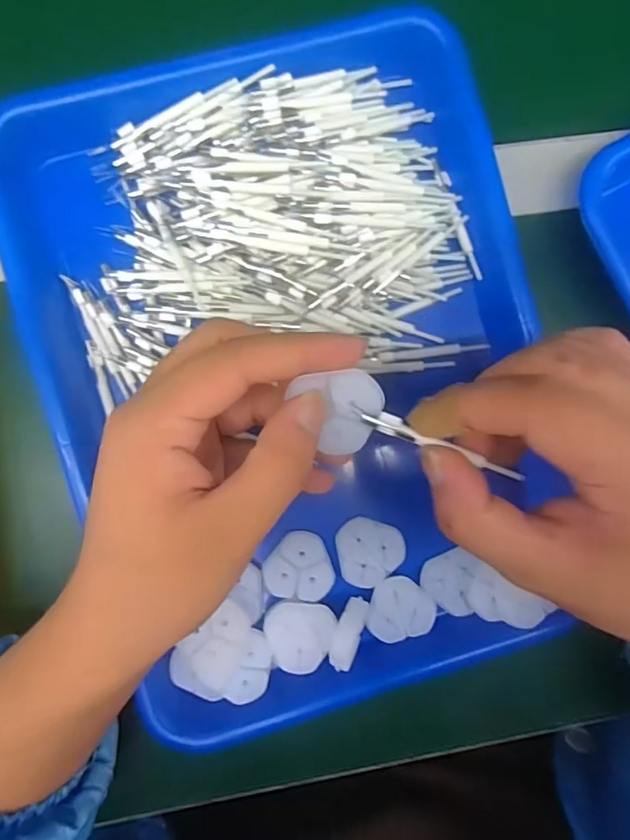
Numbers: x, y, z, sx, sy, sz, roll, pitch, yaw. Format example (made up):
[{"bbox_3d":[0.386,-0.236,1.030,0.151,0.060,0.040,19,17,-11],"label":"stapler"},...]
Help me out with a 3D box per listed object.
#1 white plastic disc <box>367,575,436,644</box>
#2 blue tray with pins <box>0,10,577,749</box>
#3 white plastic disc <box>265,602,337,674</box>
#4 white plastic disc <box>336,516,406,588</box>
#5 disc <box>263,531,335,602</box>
[{"bbox_3d":[0.046,0.104,0.286,0.036,0.007,0.034,0,91,-4],"label":"white plastic disc"},{"bbox_3d":[-0.006,-0.018,0.272,0.242,0.039,0.333,-15,95,-7],"label":"blue tray with pins"},{"bbox_3d":[-0.008,0.114,0.276,0.036,0.004,0.034,2,77,-10],"label":"white plastic disc"},{"bbox_3d":[0.029,0.070,0.285,0.036,0.004,0.034,0,91,-4],"label":"white plastic disc"},{"bbox_3d":[-0.008,0.078,0.282,0.036,0.006,0.034,0,91,-4],"label":"disc"}]

